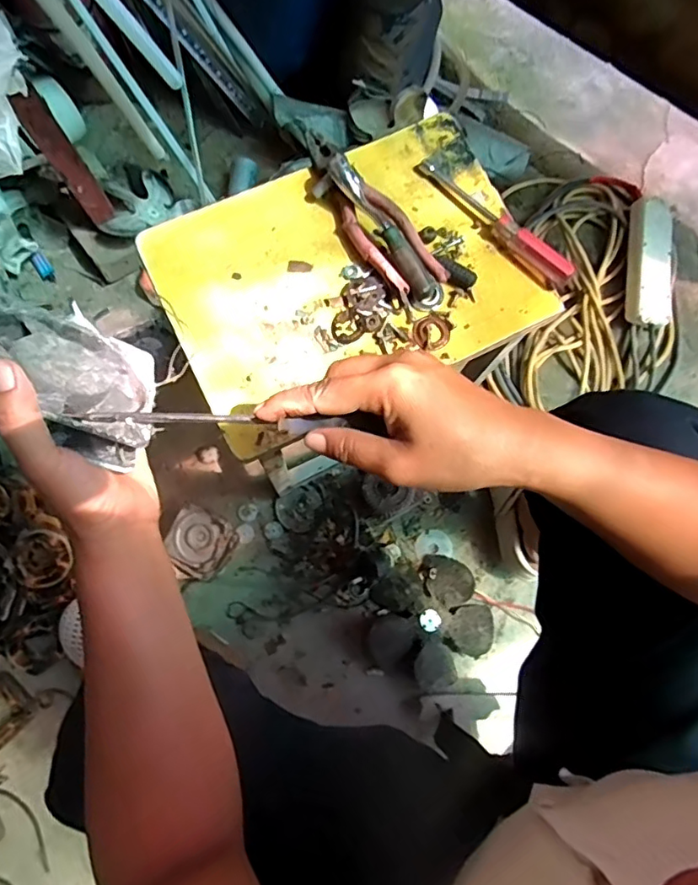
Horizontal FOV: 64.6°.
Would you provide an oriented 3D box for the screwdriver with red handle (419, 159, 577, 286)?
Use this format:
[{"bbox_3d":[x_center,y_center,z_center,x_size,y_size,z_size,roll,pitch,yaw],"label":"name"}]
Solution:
[{"bbox_3d":[0.139,-0.211,0.515,0.018,0.026,0.176,-43,81,-10],"label":"screwdriver with red handle"}]

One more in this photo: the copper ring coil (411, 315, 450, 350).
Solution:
[{"bbox_3d":[0.075,-0.101,0.504,0.032,0.004,0.033,0,76,-1],"label":"copper ring coil"}]

